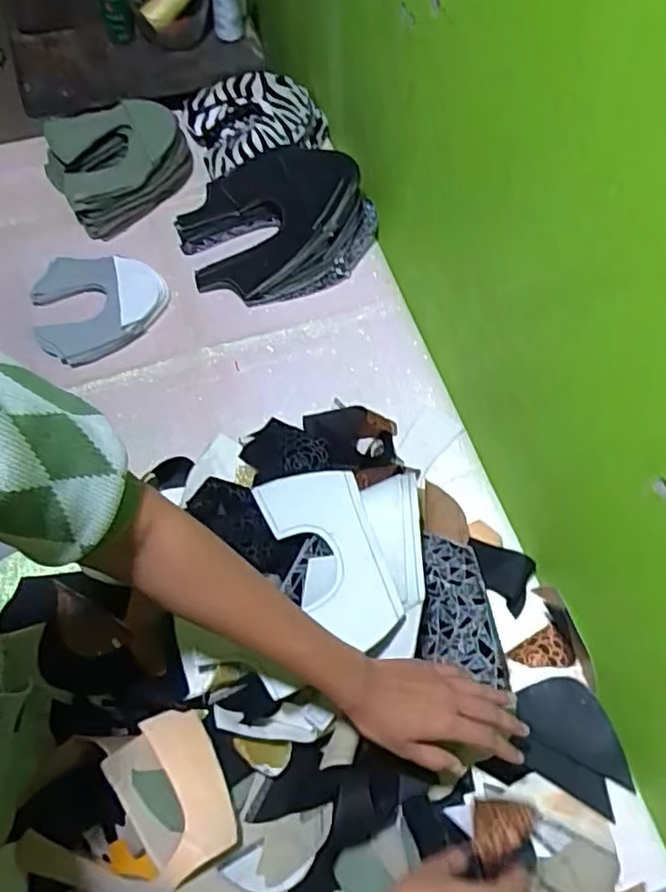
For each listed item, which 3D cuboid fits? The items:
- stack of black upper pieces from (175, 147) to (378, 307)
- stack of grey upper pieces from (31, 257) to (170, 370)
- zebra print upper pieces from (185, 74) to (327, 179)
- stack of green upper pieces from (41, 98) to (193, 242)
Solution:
[{"bbox_3d":[-0.073,-0.301,0.819,0.245,0.092,0.199,-16,67,-10],"label":"stack of black upper pieces"},{"bbox_3d":[-0.297,-0.184,0.797,0.162,0.029,0.145,-20,68,-12],"label":"stack of grey upper pieces"},{"bbox_3d":[-0.102,-0.460,0.892,0.195,0.065,0.143,-20,68,-12],"label":"zebra print upper pieces"},{"bbox_3d":[-0.303,-0.401,0.862,0.181,0.070,0.185,-35,71,-17],"label":"stack of green upper pieces"}]

